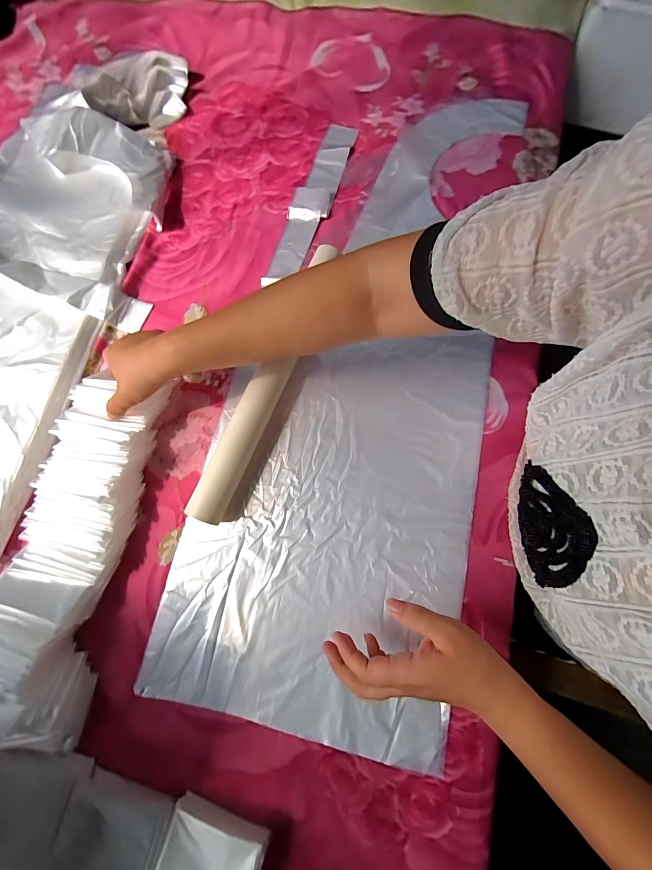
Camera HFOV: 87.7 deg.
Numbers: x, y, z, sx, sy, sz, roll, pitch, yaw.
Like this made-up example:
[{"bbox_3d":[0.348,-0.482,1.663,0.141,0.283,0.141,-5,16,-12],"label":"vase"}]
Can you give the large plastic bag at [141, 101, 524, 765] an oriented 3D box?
[{"bbox_3d":[0.045,-0.085,0.412,0.304,0.024,0.808,11,77,6],"label":"large plastic bag"}]

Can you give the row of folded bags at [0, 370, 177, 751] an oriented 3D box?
[{"bbox_3d":[-0.277,0.113,0.357,0.122,0.051,0.357,10,73,3],"label":"row of folded bags"}]

